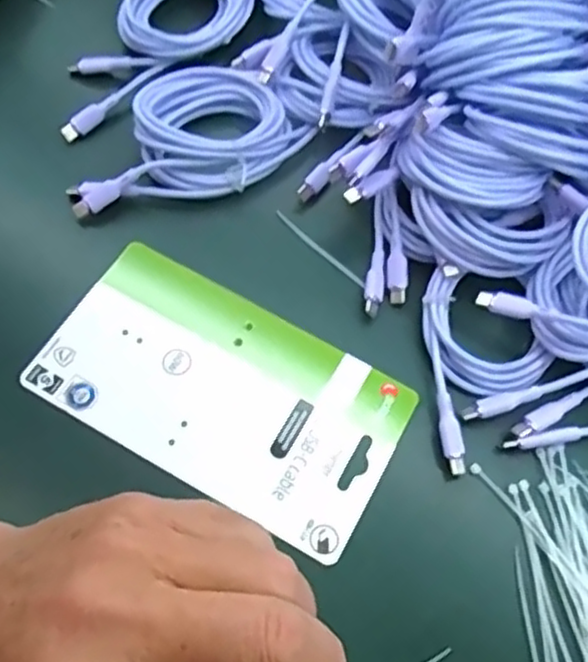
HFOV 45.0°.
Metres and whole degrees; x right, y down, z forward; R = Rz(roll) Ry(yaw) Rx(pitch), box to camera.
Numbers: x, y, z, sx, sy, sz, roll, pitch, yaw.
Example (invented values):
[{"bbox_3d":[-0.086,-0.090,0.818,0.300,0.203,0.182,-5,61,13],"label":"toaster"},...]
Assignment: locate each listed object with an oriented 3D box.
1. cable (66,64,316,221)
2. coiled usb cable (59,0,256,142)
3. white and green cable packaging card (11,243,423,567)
[{"bbox_3d":[-0.063,-0.104,0.409,0.078,0.027,0.132,40,69,15],"label":"cable"},{"bbox_3d":[-0.082,-0.189,0.443,0.062,0.040,0.177,41,69,15],"label":"coiled usb cable"},{"bbox_3d":[-0.036,0.030,0.361,0.177,0.004,0.099,28,65,9],"label":"white and green cable packaging card"}]

